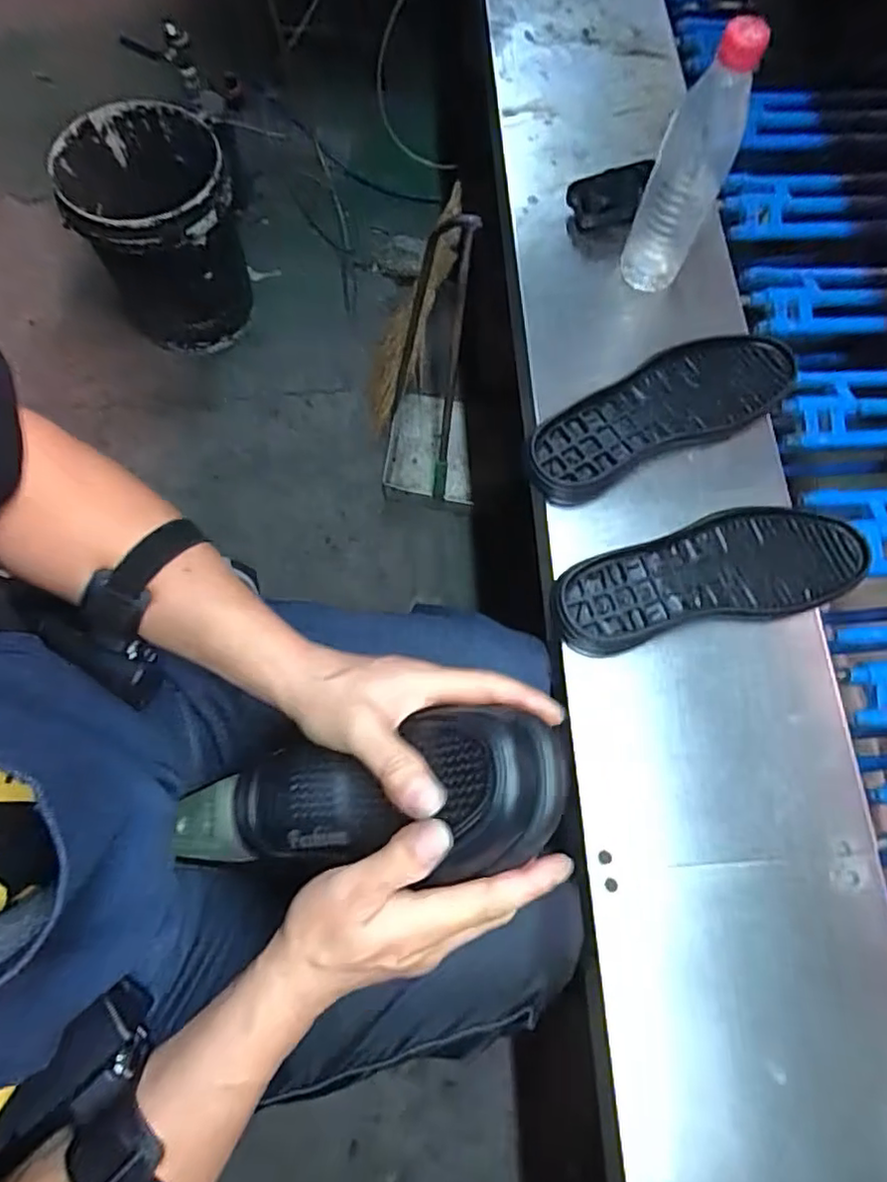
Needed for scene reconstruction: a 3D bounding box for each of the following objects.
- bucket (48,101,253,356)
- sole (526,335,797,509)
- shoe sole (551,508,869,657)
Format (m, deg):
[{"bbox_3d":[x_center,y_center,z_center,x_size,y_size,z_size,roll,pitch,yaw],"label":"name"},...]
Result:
[{"bbox_3d":[-0.561,-0.711,1.308,0.284,0.358,0.288,0,71,-1],"label":"bucket"},{"bbox_3d":[0.203,-0.170,0.603,0.275,0.022,0.096,-26,73,-10],"label":"sole"},{"bbox_3d":[0.231,-0.015,0.561,0.276,0.024,0.098,-11,71,-5],"label":"shoe sole"}]

